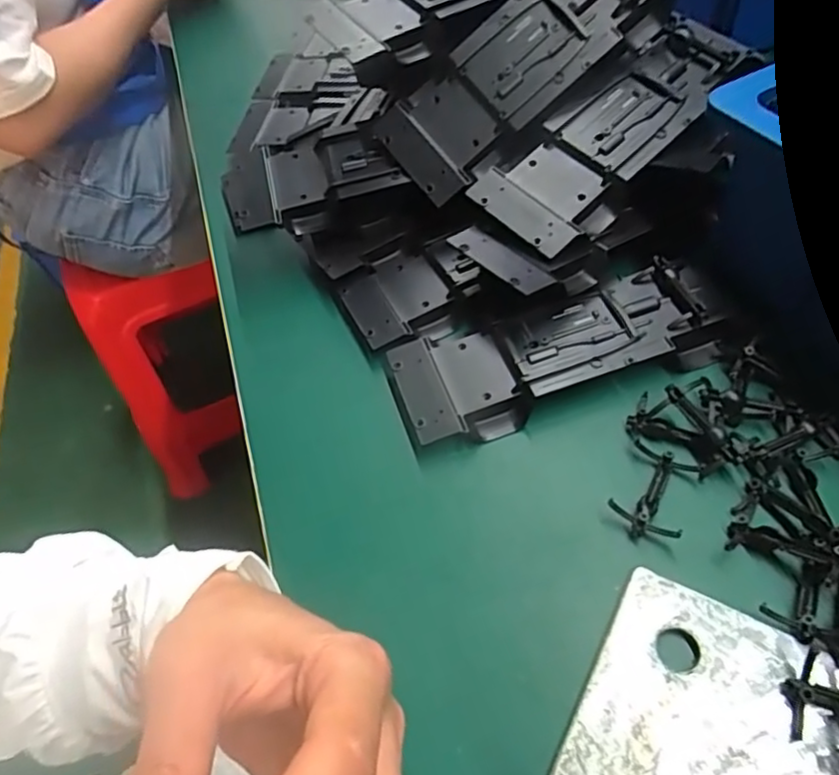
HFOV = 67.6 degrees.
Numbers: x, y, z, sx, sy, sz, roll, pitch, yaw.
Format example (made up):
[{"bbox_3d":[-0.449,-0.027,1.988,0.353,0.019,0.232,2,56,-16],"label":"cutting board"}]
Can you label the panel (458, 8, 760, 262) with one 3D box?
[{"bbox_3d":[0.121,-0.161,0.389,0.190,0.016,0.066,-43,59,-8],"label":"panel"}]

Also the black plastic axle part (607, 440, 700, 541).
[{"bbox_3d":[0.119,0.053,0.316,0.035,0.017,0.049,24,60,23],"label":"black plastic axle part"}]

